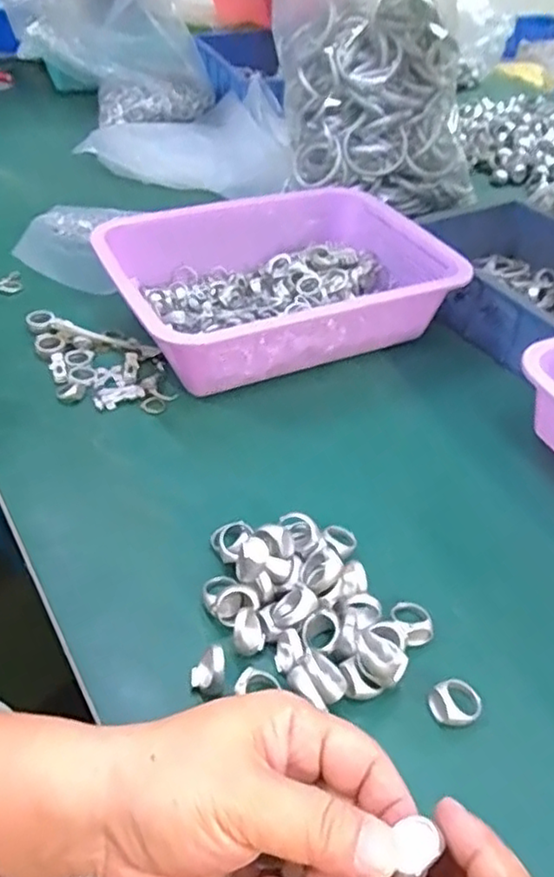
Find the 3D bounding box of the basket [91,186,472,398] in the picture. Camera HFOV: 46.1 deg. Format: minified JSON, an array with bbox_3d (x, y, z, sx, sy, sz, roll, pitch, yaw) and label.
[{"bbox_3d":[0.006,-0.151,0.622,0.299,0.070,0.218,-19,48,-23],"label":"basket"}]

